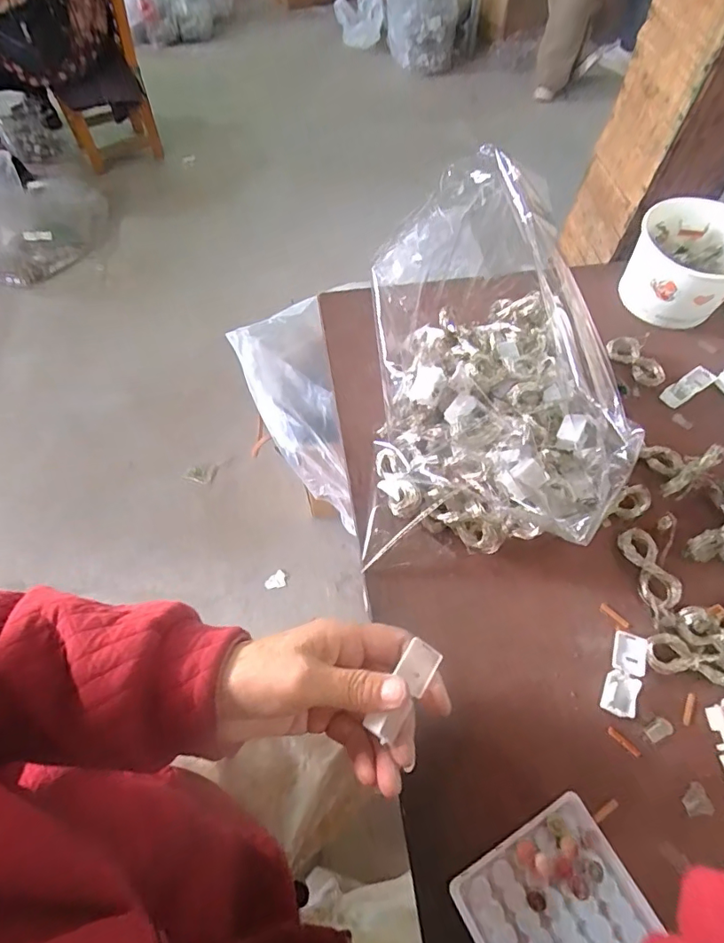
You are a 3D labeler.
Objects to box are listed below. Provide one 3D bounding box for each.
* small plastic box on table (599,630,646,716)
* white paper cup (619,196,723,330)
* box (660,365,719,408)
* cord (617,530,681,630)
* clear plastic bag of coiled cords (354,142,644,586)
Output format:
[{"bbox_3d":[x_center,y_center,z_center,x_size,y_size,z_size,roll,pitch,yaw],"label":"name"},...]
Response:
[{"bbox_3d":[0.182,0.139,0.343,0.021,0.009,0.056,25,64,13],"label":"small plastic box on table"},{"bbox_3d":[0.320,-0.204,0.489,0.111,0.072,0.102,0,61,0],"label":"white paper cup"},{"bbox_3d":[0.305,-0.079,0.464,0.058,0.011,0.020,-31,65,-16],"label":"box"},{"bbox_3d":[0.217,0.076,0.373,0.025,0.012,0.071,-8,61,-5],"label":"cord"},{"bbox_3d":[0.102,-0.116,0.435,0.178,0.089,0.369,2,61,1],"label":"clear plastic bag of coiled cords"}]

